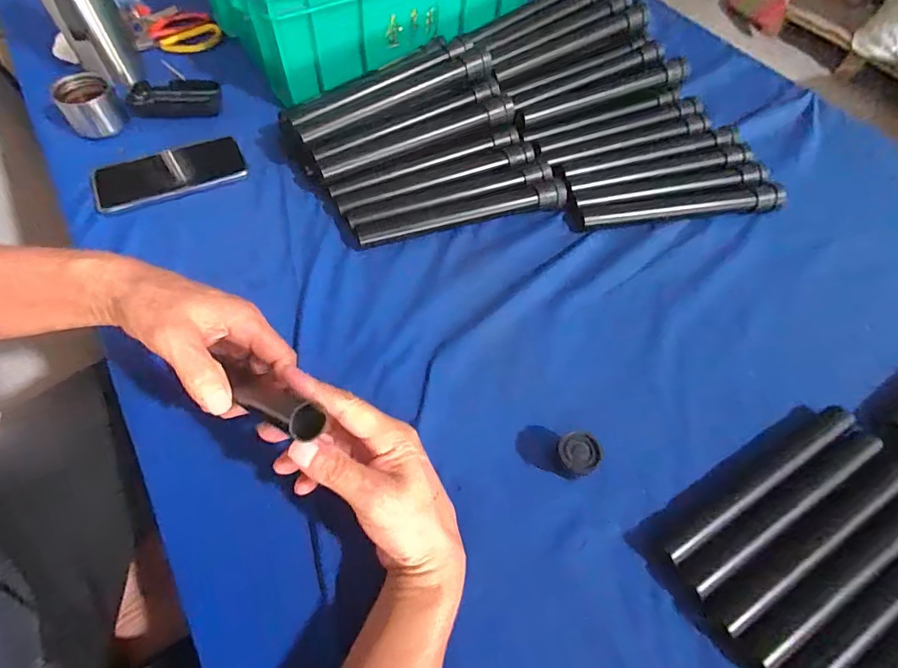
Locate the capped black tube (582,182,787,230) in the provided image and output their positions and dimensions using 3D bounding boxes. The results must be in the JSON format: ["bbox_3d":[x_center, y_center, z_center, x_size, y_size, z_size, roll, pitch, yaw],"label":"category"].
[{"bbox_3d":[0.272,-0.148,0.540,0.237,0.028,0.026,-6,59,-6],"label":"capped black tube"}]

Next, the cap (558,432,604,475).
[{"bbox_3d":[0.104,0.101,0.382,0.031,0.034,0.033,1,58,-2],"label":"cap"}]

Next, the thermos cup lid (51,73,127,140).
[{"bbox_3d":[-0.434,-0.274,0.567,0.062,0.055,0.051,-32,65,-20],"label":"thermos cup lid"}]

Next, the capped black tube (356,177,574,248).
[{"bbox_3d":[0.017,-0.136,0.525,0.238,0.032,0.026,-12,60,-10],"label":"capped black tube"}]

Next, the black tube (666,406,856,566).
[{"bbox_3d":[0.257,0.118,0.381,0.214,0.016,0.021,-26,63,-17],"label":"black tube"}]

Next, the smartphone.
[{"bbox_3d":[-0.333,-0.194,0.554,0.165,0.012,0.087,-22,62,-15],"label":"smartphone"}]

